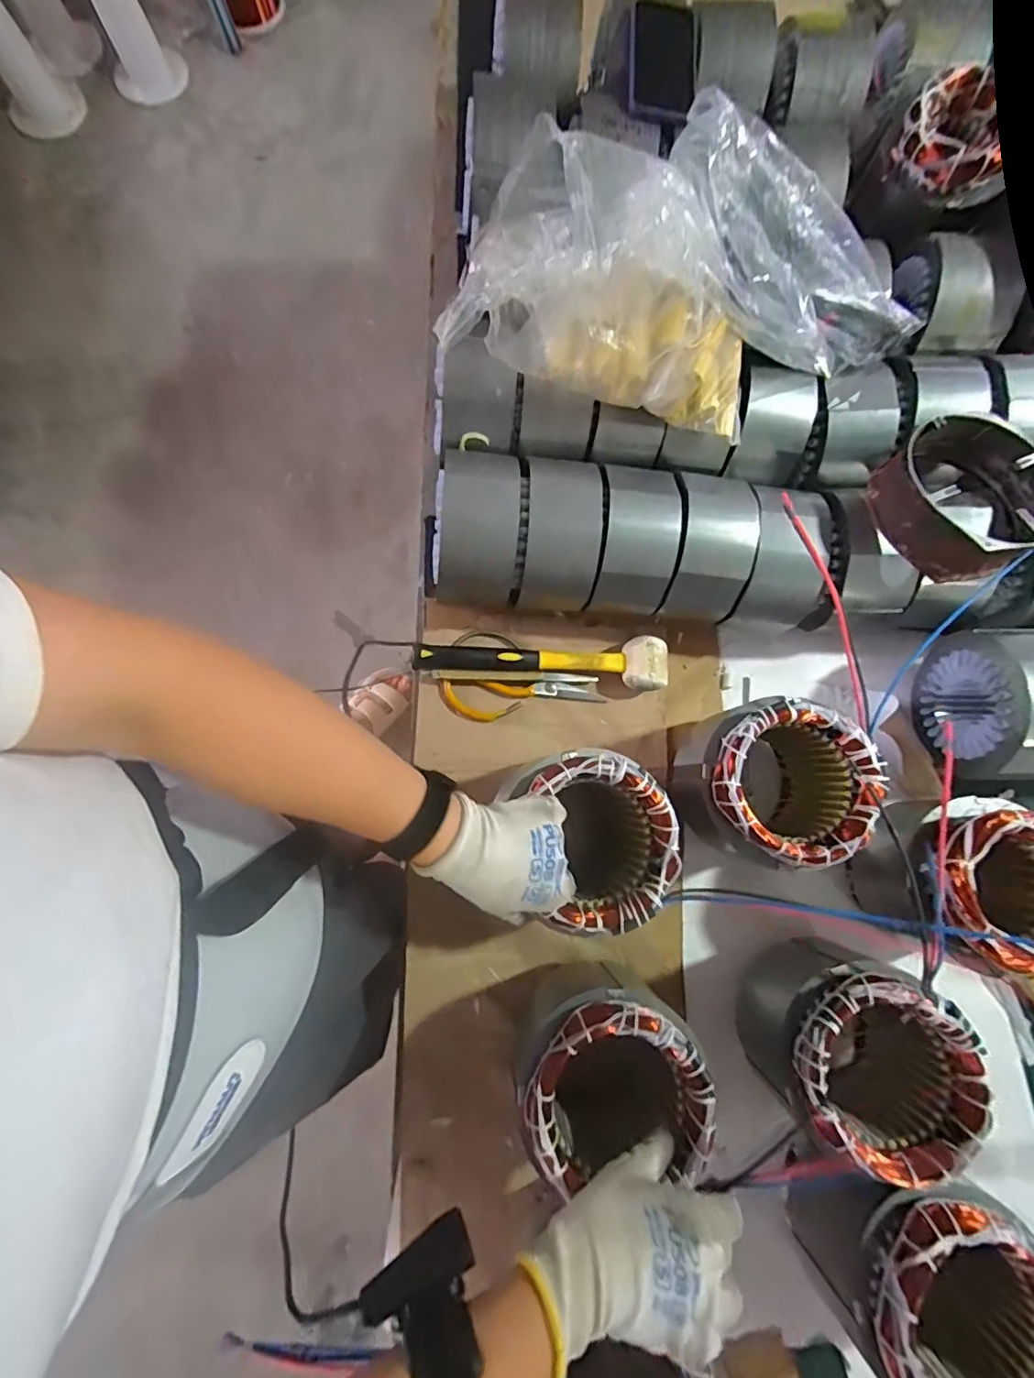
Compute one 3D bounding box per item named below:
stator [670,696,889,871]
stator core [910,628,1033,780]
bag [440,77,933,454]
[{"bbox_3d":[0.241,0.089,0.528,0.136,0.148,0.137,0,80,-1],"label":"stator"},{"bbox_3d":[0.498,0.021,0.551,0.093,0.129,0.148,8,80,1],"label":"stator core"},{"bbox_3d":[0.165,-0.351,0.481,0.444,0.173,0.169,8,80,1],"label":"bag"}]

